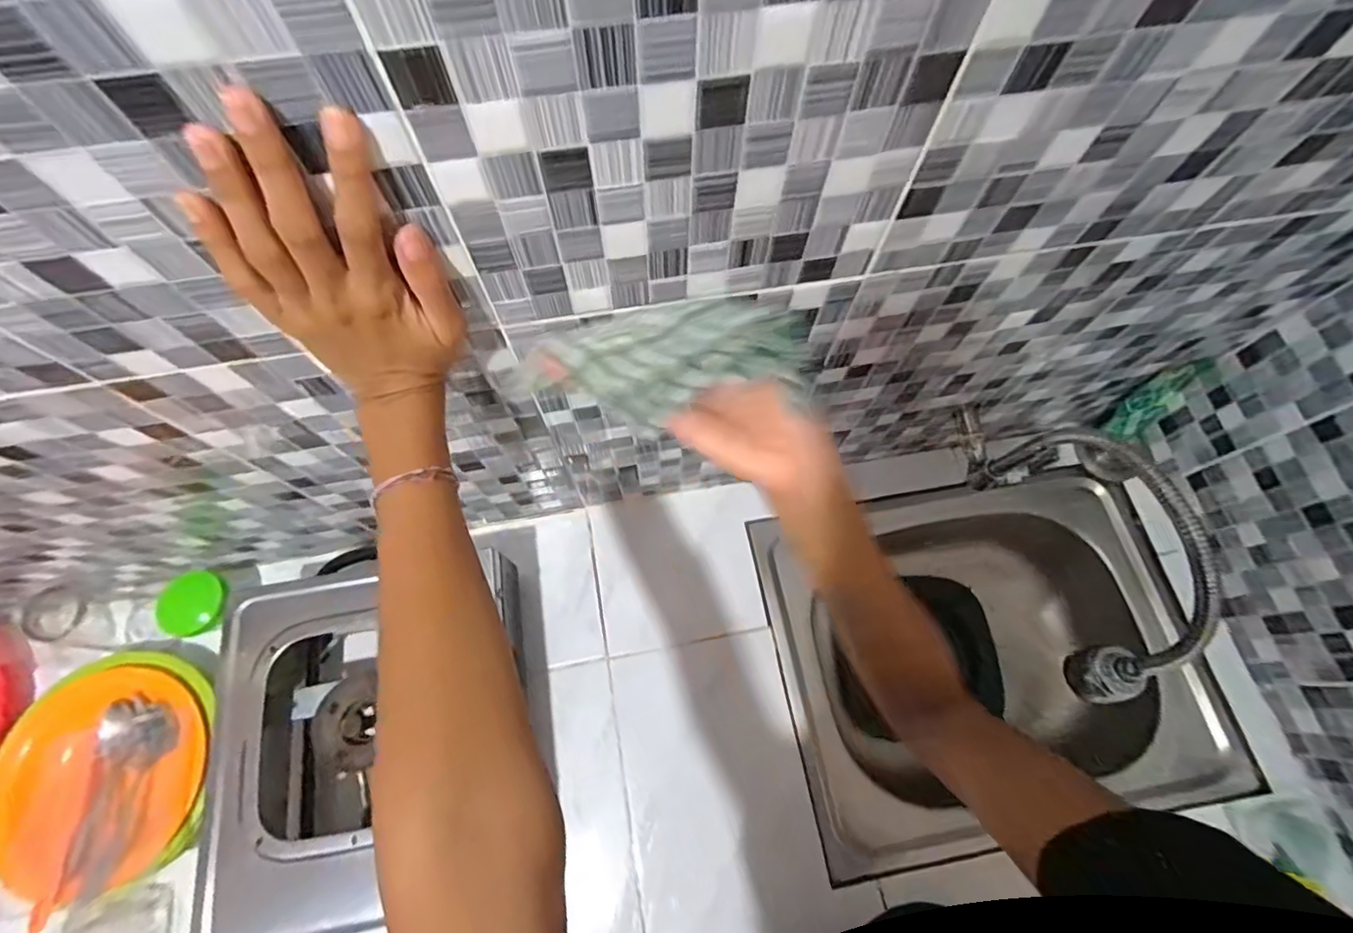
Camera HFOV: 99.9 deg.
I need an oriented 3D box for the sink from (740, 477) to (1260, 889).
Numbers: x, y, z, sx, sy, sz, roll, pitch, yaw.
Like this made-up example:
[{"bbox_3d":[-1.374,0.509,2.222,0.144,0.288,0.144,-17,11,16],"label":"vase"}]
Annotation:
[{"bbox_3d":[0.390,0.232,0.745,0.532,0.149,0.415,-6,69,-3],"label":"sink"}]

